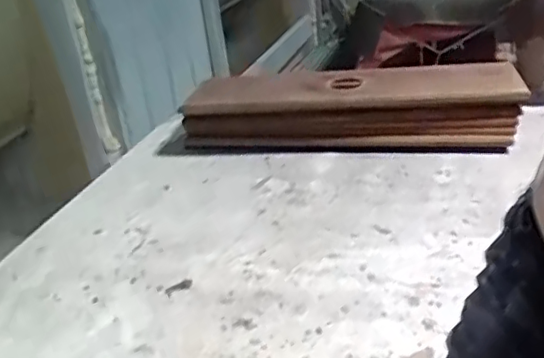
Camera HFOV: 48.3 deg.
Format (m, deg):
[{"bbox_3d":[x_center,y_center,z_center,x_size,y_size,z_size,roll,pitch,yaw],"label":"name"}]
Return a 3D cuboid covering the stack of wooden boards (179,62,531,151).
[{"bbox_3d":[0.158,-0.143,1.255,0.646,0.132,0.189,-1,26,10],"label":"stack of wooden boards"}]

